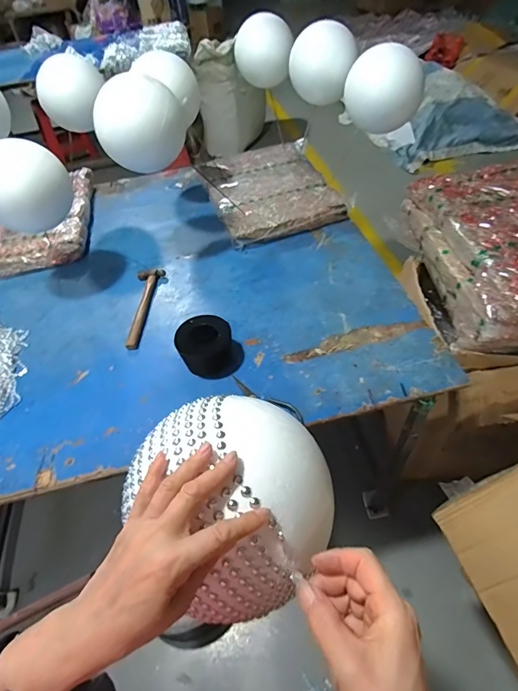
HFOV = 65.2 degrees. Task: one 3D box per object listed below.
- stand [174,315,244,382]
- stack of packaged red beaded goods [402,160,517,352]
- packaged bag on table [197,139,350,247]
[{"bbox_3d":[-0.102,0.000,0.846,0.125,0.082,0.115,-3,47,4],"label":"stand"},{"bbox_3d":[0.599,-0.223,0.945,0.372,0.161,0.499,-7,47,0],"label":"stack of packaged red beaded goods"},{"bbox_3d":[0.036,-0.520,1.316,0.392,0.065,0.542,-17,48,-9],"label":"packaged bag on table"}]

